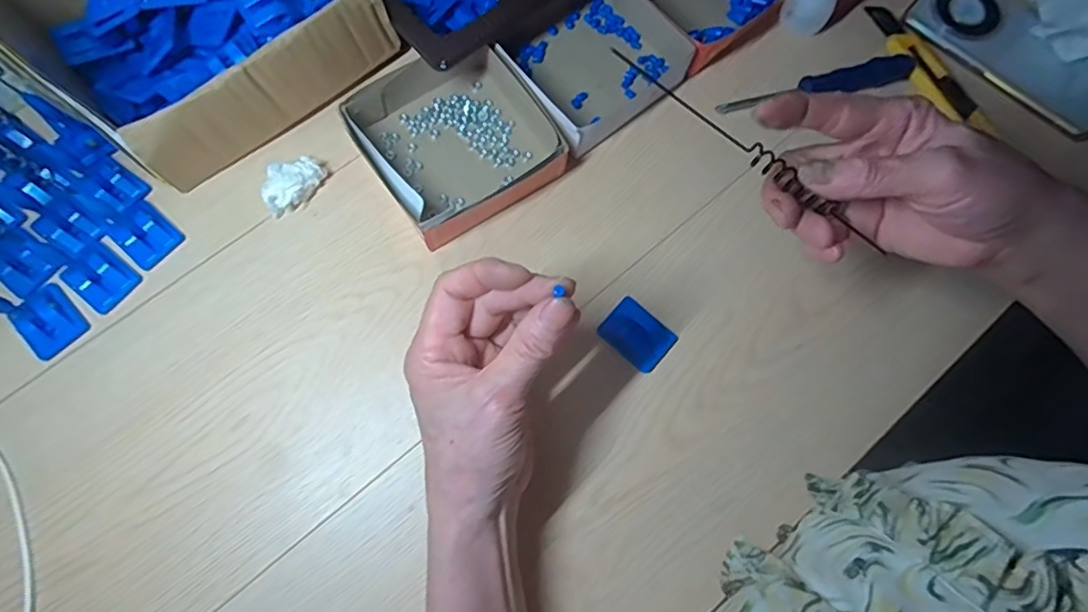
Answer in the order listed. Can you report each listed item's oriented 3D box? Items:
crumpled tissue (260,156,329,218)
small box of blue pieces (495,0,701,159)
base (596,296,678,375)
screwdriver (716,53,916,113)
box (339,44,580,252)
[{"bbox_3d":[-0.181,-0.089,0.410,0.029,0.023,0.050,37,78,8],"label":"crumpled tissue"},{"bbox_3d":[0.037,-0.194,0.440,0.129,0.039,0.114,-39,79,-10],"label":"small box of blue pieces"},{"bbox_3d":[0.064,0.019,0.386,0.045,0.008,0.036,41,79,9],"label":"base"},{"bbox_3d":[0.210,-0.168,0.437,0.158,0.020,0.019,-14,76,-2],"label":"screwdriver"},{"bbox_3d":[-0.066,-0.130,0.417,0.128,0.035,0.136,-36,79,-9],"label":"box"}]

